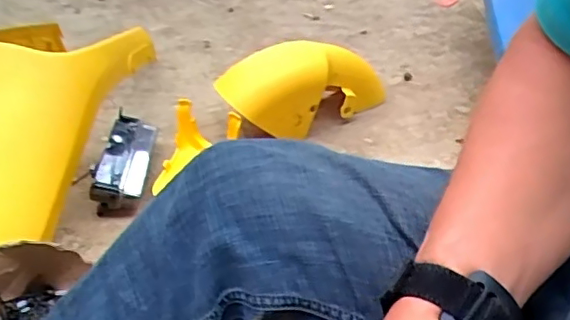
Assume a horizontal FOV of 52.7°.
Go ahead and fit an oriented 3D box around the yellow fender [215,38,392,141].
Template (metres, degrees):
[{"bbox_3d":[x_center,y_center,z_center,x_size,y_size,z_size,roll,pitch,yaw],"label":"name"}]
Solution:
[{"bbox_3d":[0.044,-0.136,1.044,0.350,0.144,0.126,-14,39,-36],"label":"yellow fender"}]

